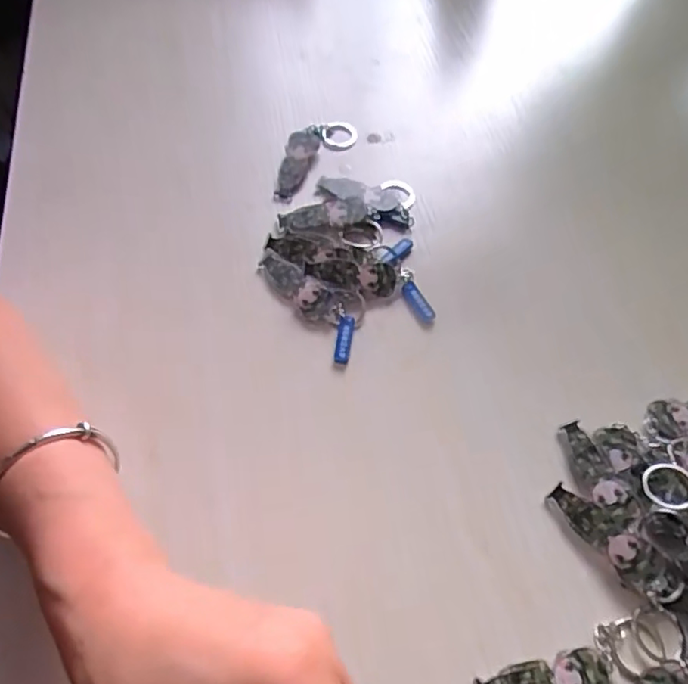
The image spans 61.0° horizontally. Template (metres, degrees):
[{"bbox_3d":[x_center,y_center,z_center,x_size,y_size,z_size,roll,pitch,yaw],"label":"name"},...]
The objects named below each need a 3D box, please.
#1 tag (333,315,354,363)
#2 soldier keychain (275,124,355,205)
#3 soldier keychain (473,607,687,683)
[{"bbox_3d":[0.000,-0.002,0.343,0.008,0.004,0.031,9,65,5],"label":"tag"},{"bbox_3d":[-0.027,-0.135,0.418,0.031,0.016,0.085,32,64,16],"label":"soldier keychain"},{"bbox_3d":[0.108,0.145,0.259,0.099,0.004,0.024,-17,61,-11],"label":"soldier keychain"}]

